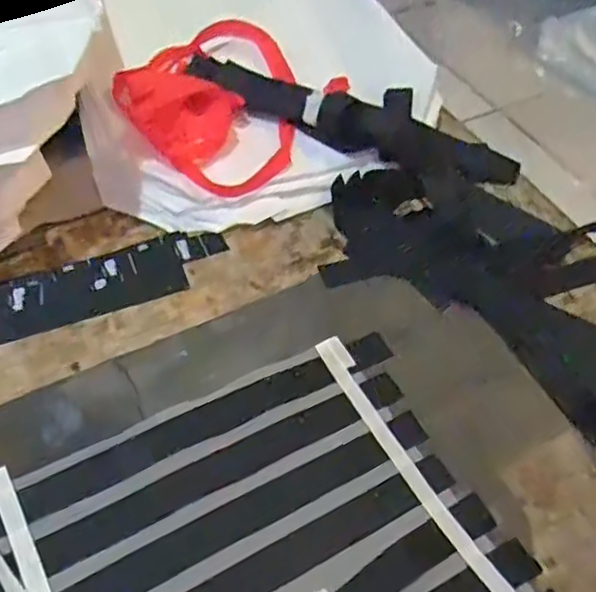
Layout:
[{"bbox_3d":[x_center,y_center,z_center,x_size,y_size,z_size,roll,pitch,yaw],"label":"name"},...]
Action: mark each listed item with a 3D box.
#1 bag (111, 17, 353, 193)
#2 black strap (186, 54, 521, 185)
[{"bbox_3d":[-0.072,-0.193,0.636,0.184,0.041,0.197,32,55,18],"label":"bag"},{"bbox_3d":[0.049,-0.179,0.646,0.329,0.034,0.065,23,53,12],"label":"black strap"}]

